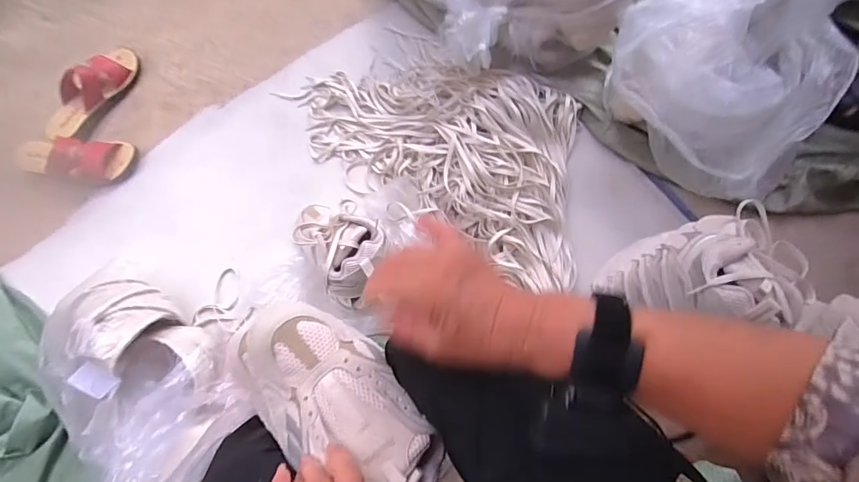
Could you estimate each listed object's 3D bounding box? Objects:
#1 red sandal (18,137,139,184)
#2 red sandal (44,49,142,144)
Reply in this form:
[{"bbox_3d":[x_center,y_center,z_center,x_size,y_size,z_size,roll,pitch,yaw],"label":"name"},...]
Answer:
[{"bbox_3d":[-0.658,-0.153,0.818,0.191,0.056,0.086,7,79,1],"label":"red sandal"},{"bbox_3d":[-0.668,-0.297,0.857,0.091,0.062,0.227,35,81,6],"label":"red sandal"}]

